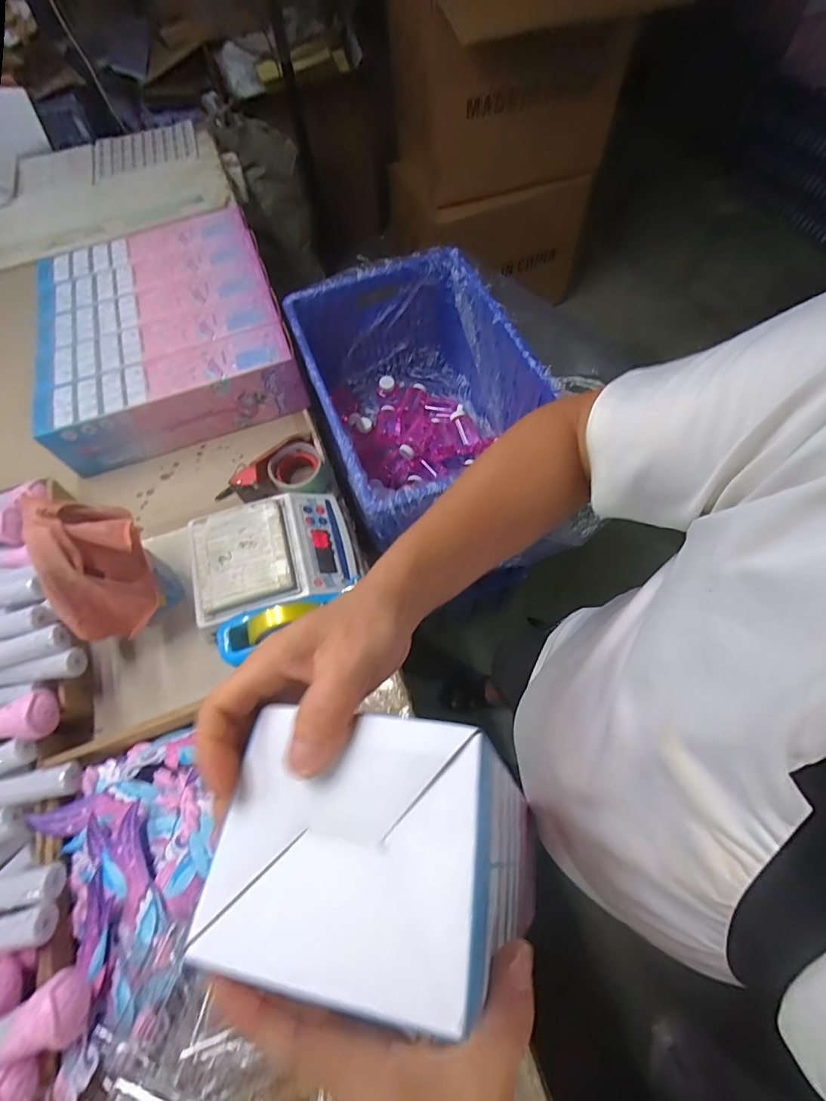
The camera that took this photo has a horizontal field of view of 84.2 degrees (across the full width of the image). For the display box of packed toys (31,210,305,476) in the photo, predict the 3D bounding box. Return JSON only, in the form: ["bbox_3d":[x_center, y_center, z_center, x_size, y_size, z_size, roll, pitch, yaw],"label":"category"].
[{"bbox_3d":[-0.460,-0.417,0.853,0.401,0.107,0.483,-20,64,-7],"label":"display box of packed toys"}]

